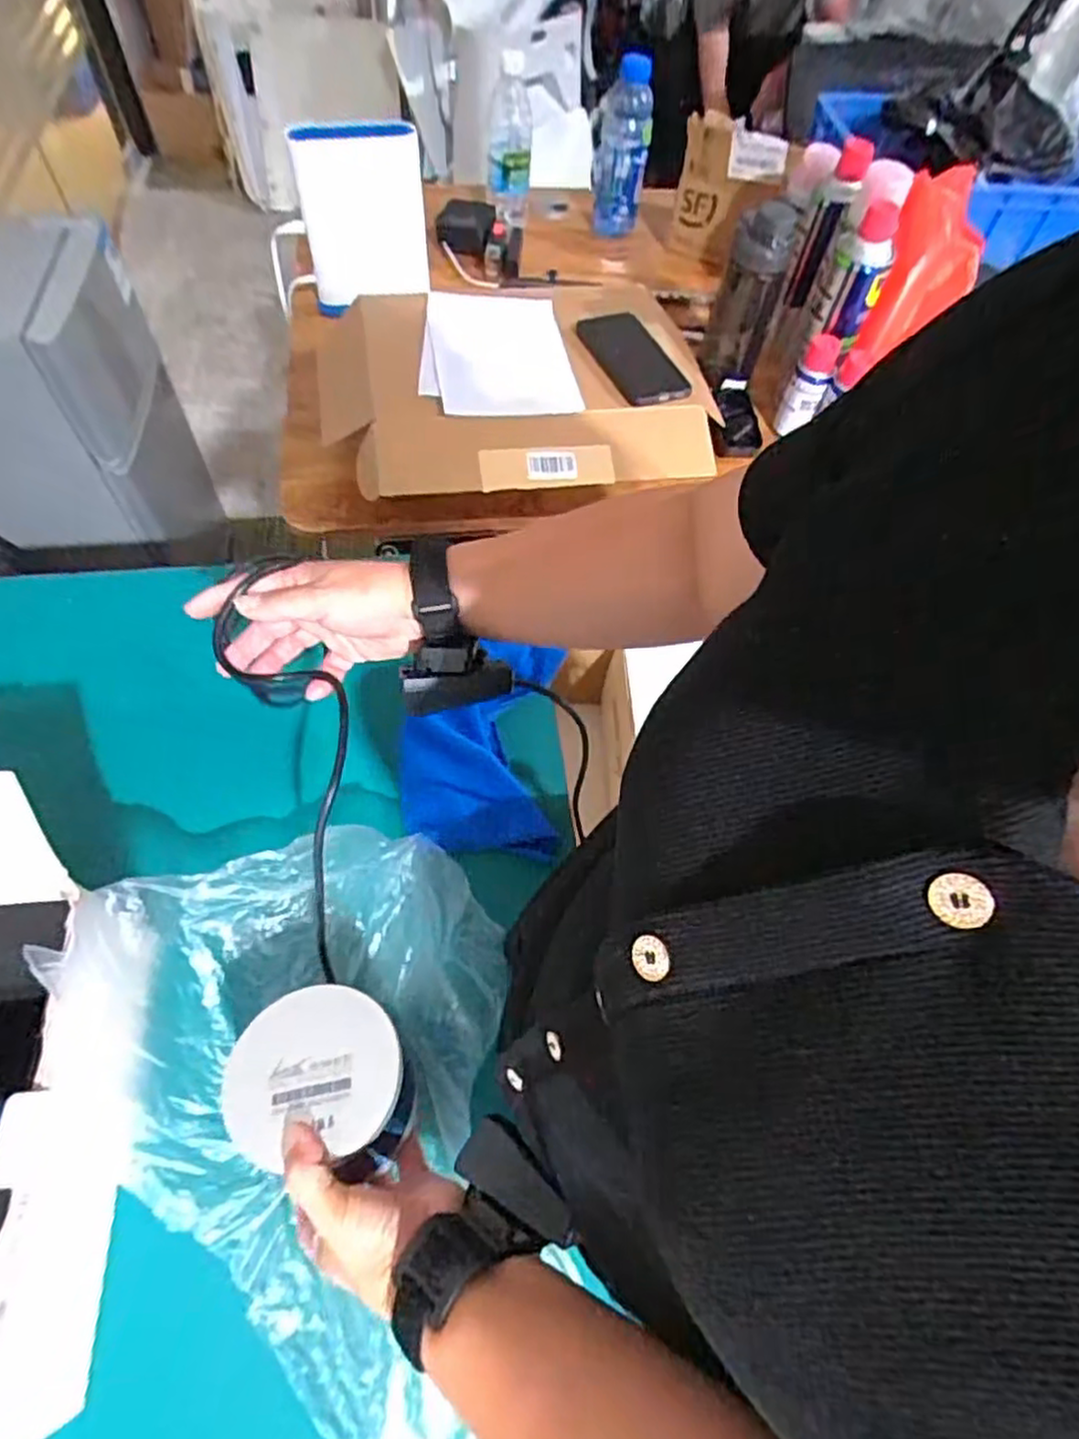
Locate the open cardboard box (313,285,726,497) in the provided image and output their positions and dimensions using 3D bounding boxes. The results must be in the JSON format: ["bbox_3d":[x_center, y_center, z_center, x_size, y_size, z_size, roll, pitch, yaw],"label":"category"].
[{"bbox_3d":[-0.015,-0.386,0.813,0.437,0.093,0.320,-8,62,-8],"label":"open cardboard box"}]

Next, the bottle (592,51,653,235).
[{"bbox_3d":[0.115,-0.779,0.982,0.067,0.191,0.054,7,60,0],"label":"bottle"}]

